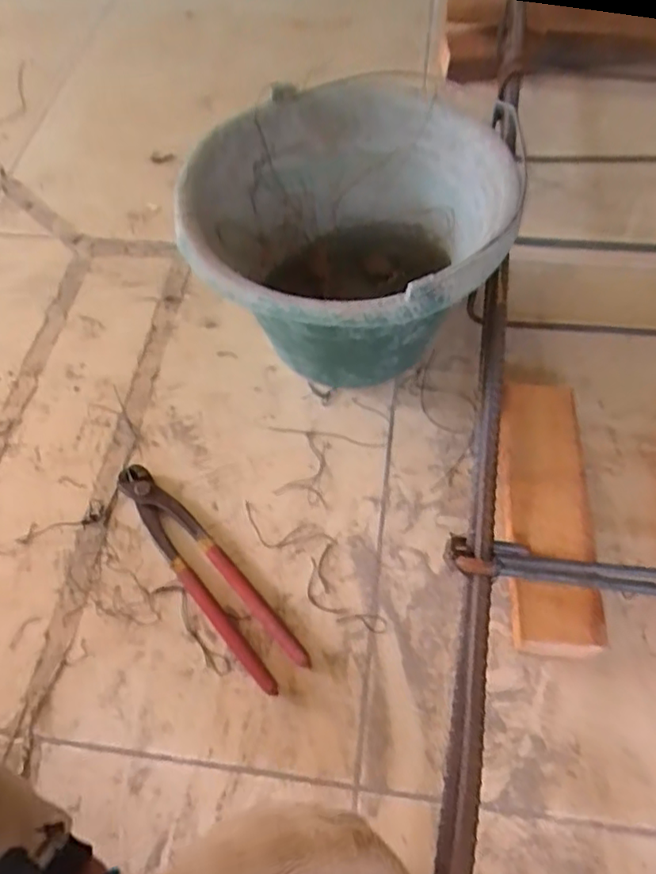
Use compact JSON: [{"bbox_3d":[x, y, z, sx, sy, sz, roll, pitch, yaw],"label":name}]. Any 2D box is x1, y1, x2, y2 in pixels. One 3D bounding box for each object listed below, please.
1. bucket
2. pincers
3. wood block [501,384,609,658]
[{"bbox_3d":[0.011,-0.170,0.573,0.252,0.172,0.290,-26,62,-10],"label":"bucket"},{"bbox_3d":[-0.103,0.106,0.510,0.042,0.014,0.223,-38,65,-17],"label":"pincers"},{"bbox_3d":[0.173,0.058,0.503,0.065,0.046,0.228,2,60,5],"label":"wood block"}]

